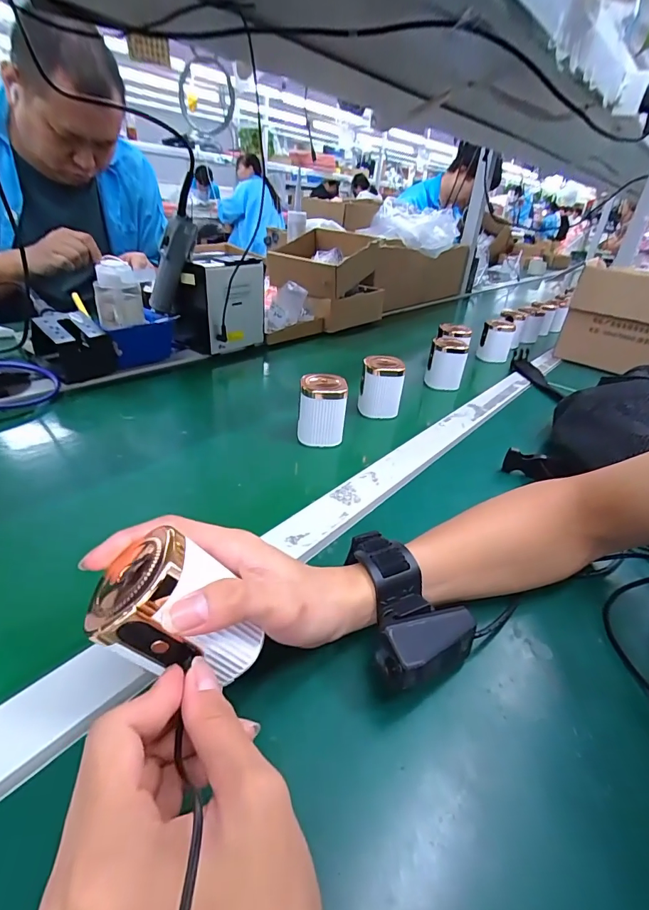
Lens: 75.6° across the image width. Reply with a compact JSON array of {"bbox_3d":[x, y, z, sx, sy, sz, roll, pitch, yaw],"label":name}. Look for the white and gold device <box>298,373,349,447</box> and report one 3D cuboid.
[{"bbox_3d":[-0.003,-0.051,0.493,0.053,0.075,0.043,4,31,-3],"label":"white and gold device"}]

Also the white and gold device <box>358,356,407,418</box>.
[{"bbox_3d":[0.077,-0.092,0.570,0.055,0.072,0.044,9,31,5],"label":"white and gold device"}]

